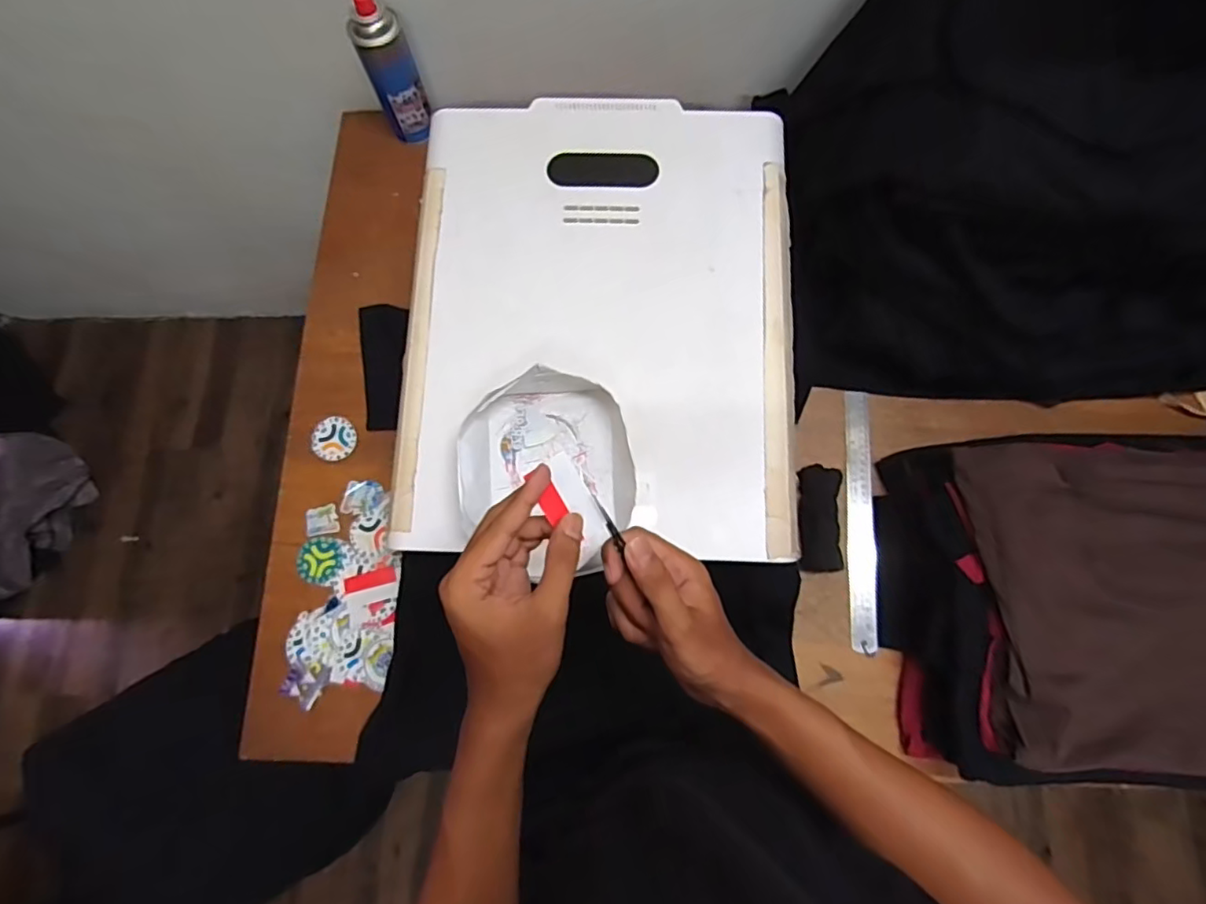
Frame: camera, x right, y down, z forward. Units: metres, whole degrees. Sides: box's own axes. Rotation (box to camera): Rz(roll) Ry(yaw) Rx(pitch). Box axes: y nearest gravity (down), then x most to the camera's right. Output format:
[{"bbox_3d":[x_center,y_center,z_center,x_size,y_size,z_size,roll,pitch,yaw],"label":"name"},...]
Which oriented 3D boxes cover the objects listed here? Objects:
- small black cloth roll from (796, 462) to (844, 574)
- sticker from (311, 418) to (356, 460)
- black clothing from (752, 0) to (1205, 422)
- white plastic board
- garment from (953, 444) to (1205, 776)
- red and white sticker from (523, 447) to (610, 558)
[{"bbox_3d":[0.264,0.080,0.712,0.050,0.019,0.124,1,76,0],"label":"small black cloth roll"},{"bbox_3d":[-0.349,-0.019,0.763,0.054,0.004,0.054,0,76,0],"label":"sticker"},{"bbox_3d":[0.560,-0.309,0.588,0.652,0.371,0.493,-5,76,-2],"label":"black clothing"},{"bbox_3d":[-0.001,-0.149,0.618,0.393,0.028,0.492,2,76,0],"label":"white plastic board"},{"bbox_3d":[0.608,0.158,0.594,0.485,0.072,0.325,5,76,1],"label":"garment"},{"bbox_3d":[-0.021,0.035,0.388,0.032,0.004,0.064,-33,98,-6],"label":"red and white sticker"}]

